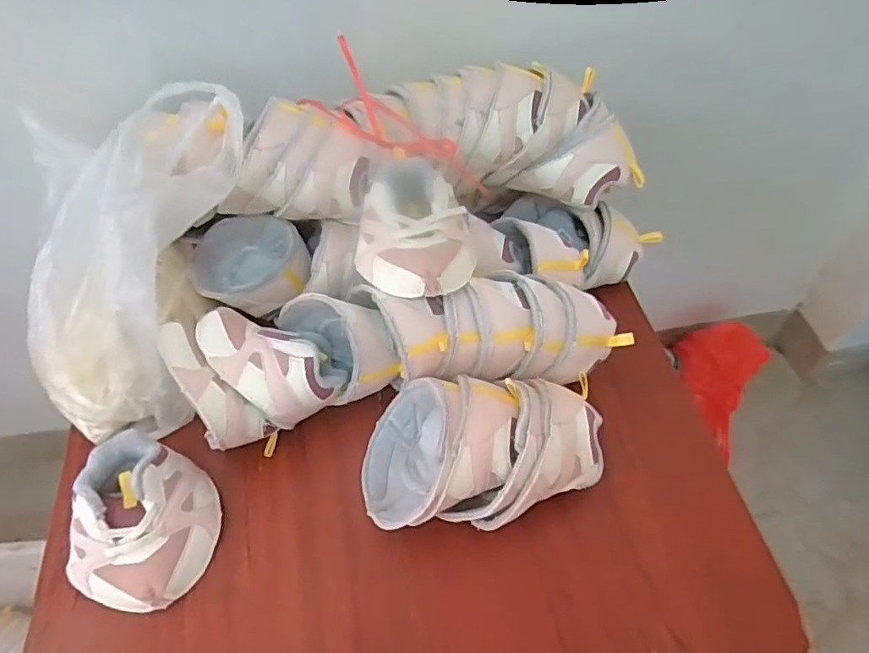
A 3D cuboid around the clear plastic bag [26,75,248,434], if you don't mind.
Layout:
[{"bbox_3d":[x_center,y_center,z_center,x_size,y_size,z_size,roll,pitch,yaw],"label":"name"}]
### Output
[{"bbox_3d":[-0.276,-0.061,0.498,0.191,0.093,0.316,24,97,19],"label":"clear plastic bag"}]

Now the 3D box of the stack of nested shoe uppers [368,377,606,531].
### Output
[{"bbox_3d":[0.038,0.100,0.469,0.191,0.095,0.115,-2,53,1],"label":"stack of nested shoe uppers"}]

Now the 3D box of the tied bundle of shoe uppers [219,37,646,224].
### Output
[{"bbox_3d":[-0.003,-0.175,0.556,0.394,0.104,0.112,-8,53,-4],"label":"tied bundle of shoe uppers"}]

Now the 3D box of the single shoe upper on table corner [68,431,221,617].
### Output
[{"bbox_3d":[-0.233,0.155,0.457,0.109,0.059,0.119,8,54,9],"label":"single shoe upper on table corner"}]

